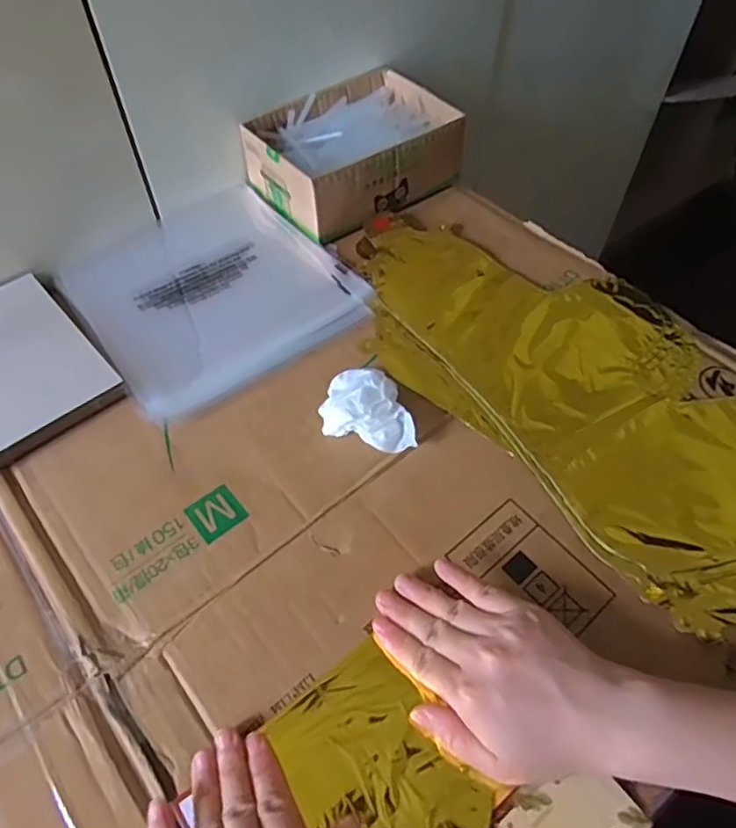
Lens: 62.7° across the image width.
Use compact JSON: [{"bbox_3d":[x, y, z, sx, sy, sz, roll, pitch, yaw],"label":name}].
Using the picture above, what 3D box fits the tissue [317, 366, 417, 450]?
[{"bbox_3d":[0.003,-0.003,0.446,0.068,0.029,0.049,13,56,9],"label":"tissue"}]

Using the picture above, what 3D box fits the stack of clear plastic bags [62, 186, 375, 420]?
[{"bbox_3d":[-0.144,-0.119,0.541,0.212,0.012,0.235,-32,61,-21],"label":"stack of clear plastic bags"}]

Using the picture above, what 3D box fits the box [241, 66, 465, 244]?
[{"bbox_3d":[-0.013,-0.266,0.612,0.190,0.064,0.138,-31,61,-21],"label":"box"}]

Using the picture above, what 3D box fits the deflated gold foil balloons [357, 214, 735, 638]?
[{"bbox_3d":[0.170,-0.029,0.474,0.221,0.014,0.445,-39,64,-24],"label":"deflated gold foil balloons"}]

